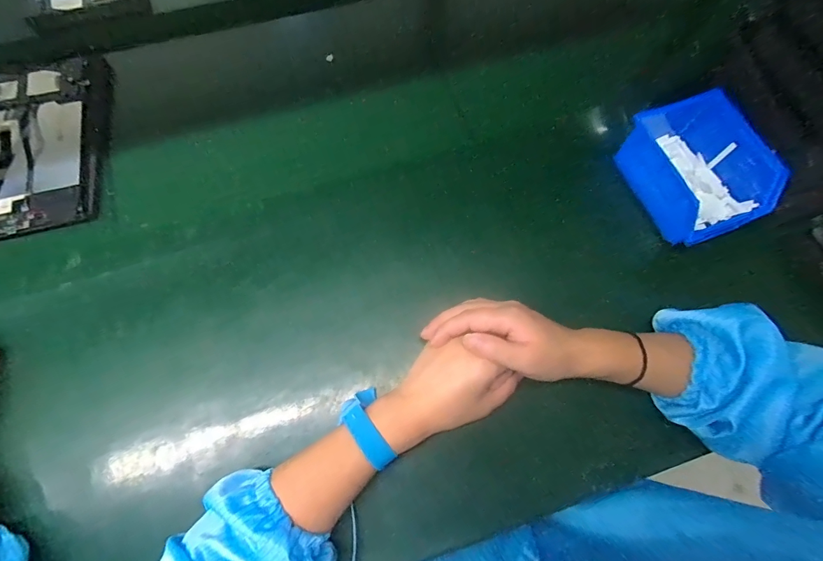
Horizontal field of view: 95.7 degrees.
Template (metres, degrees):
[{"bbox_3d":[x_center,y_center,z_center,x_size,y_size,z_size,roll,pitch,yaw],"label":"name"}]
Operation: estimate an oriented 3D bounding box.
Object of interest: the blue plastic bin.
[{"bbox_3d":[0.301,-0.129,0.409,0.111,0.063,0.167,-20,74,-8],"label":"blue plastic bin"}]

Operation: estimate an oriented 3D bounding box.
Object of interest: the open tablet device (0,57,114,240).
[{"bbox_3d":[-0.455,-0.177,0.446,0.171,0.010,0.272,-14,73,-6],"label":"open tablet device"}]

